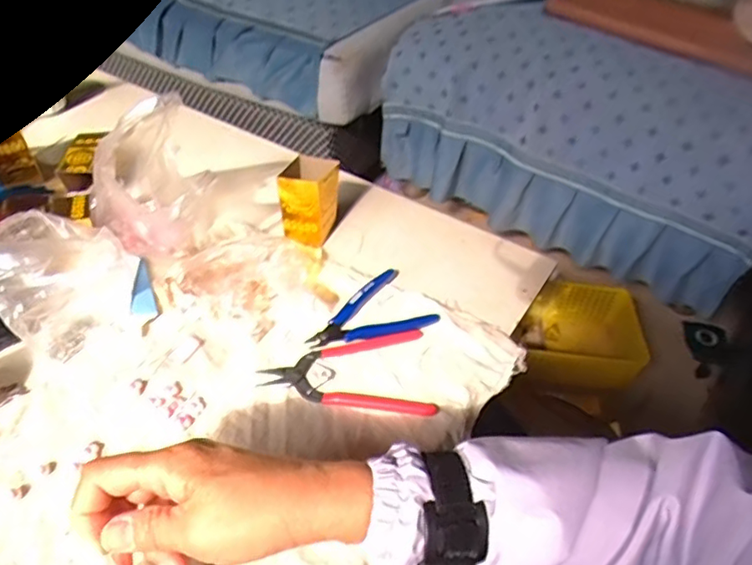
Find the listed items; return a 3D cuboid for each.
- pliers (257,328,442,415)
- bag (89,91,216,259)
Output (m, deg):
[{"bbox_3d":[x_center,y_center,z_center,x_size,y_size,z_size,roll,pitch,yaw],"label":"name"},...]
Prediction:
[{"bbox_3d":[-0.023,0.072,0.496,0.144,0.007,0.086,3,43,0],"label":"pliers"},{"bbox_3d":[-0.230,-0.101,0.567,0.103,0.135,0.094,8,43,4],"label":"bag"}]

